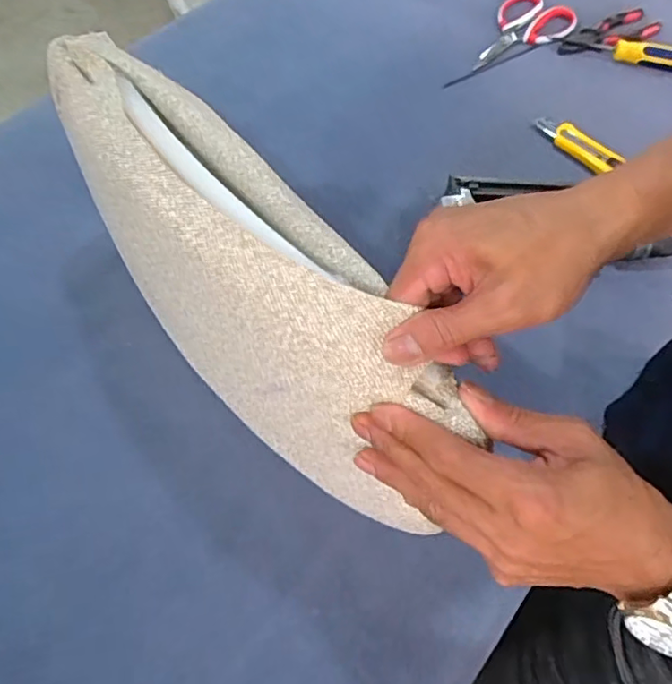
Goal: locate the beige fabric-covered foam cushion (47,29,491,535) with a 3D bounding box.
[{"bbox_3d":[-0.074,-0.045,0.420,0.092,0.196,0.384,-34,66,-18],"label":"beige fabric-covered foam cushion"}]

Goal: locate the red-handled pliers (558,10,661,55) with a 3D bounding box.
[{"bbox_3d":[0.375,-0.417,0.790,0.149,0.015,0.062,-27,63,-17],"label":"red-handled pliers"}]

